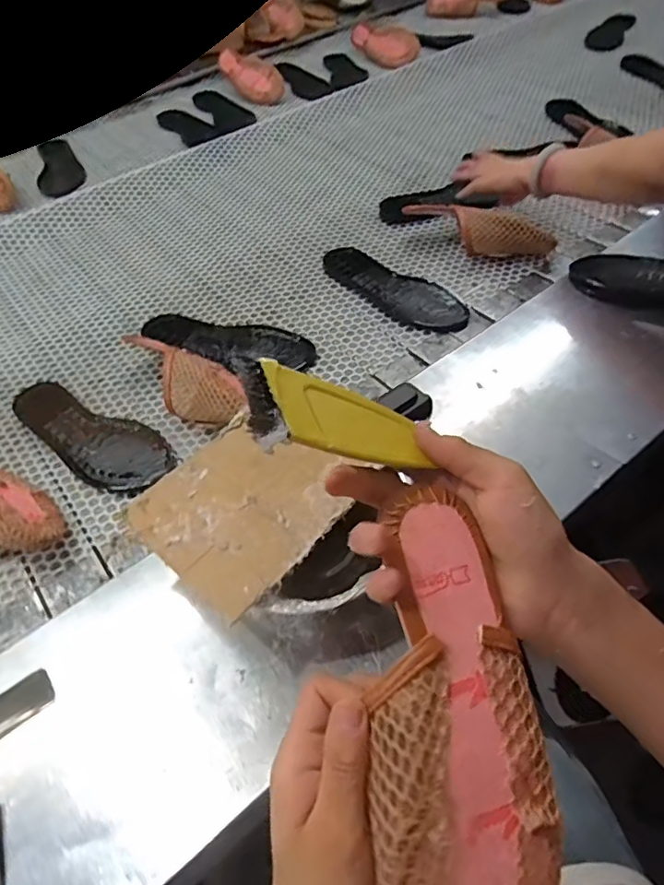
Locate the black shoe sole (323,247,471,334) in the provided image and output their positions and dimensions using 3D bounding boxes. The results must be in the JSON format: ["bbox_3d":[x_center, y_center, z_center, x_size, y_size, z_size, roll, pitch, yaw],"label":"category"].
[{"bbox_3d":[0.092,-0.238,0.816,0.098,0.017,0.248,-36,58,-21],"label":"black shoe sole"}]

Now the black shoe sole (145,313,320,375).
[{"bbox_3d":[-0.149,-0.134,0.740,0.251,0.013,0.088,10,54,12],"label":"black shoe sole"}]

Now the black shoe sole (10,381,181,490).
[{"bbox_3d":[-0.305,-0.011,0.673,0.239,0.029,0.092,25,59,22],"label":"black shoe sole"}]

